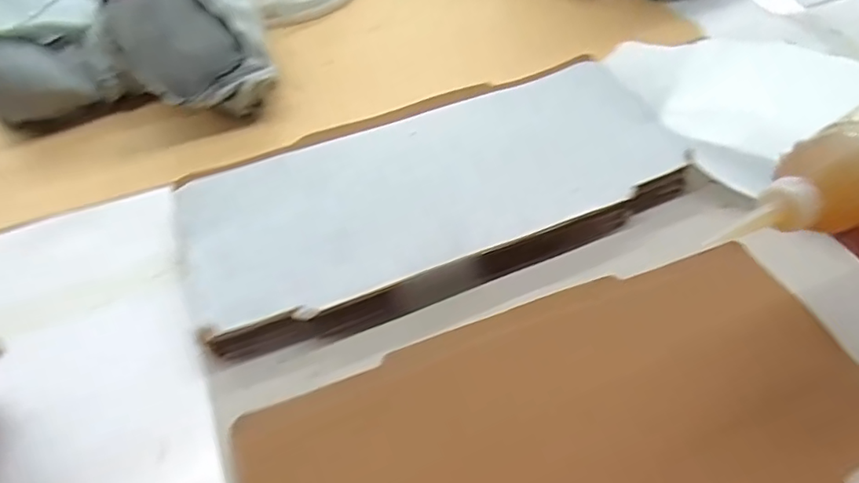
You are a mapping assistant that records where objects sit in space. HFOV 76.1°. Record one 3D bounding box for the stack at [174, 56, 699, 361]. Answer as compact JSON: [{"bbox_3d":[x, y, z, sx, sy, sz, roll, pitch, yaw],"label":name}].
[{"bbox_3d":[0.009,-0.043,0.474,0.424,0.033,0.188,-18,64,-12],"label":"stack"}]

